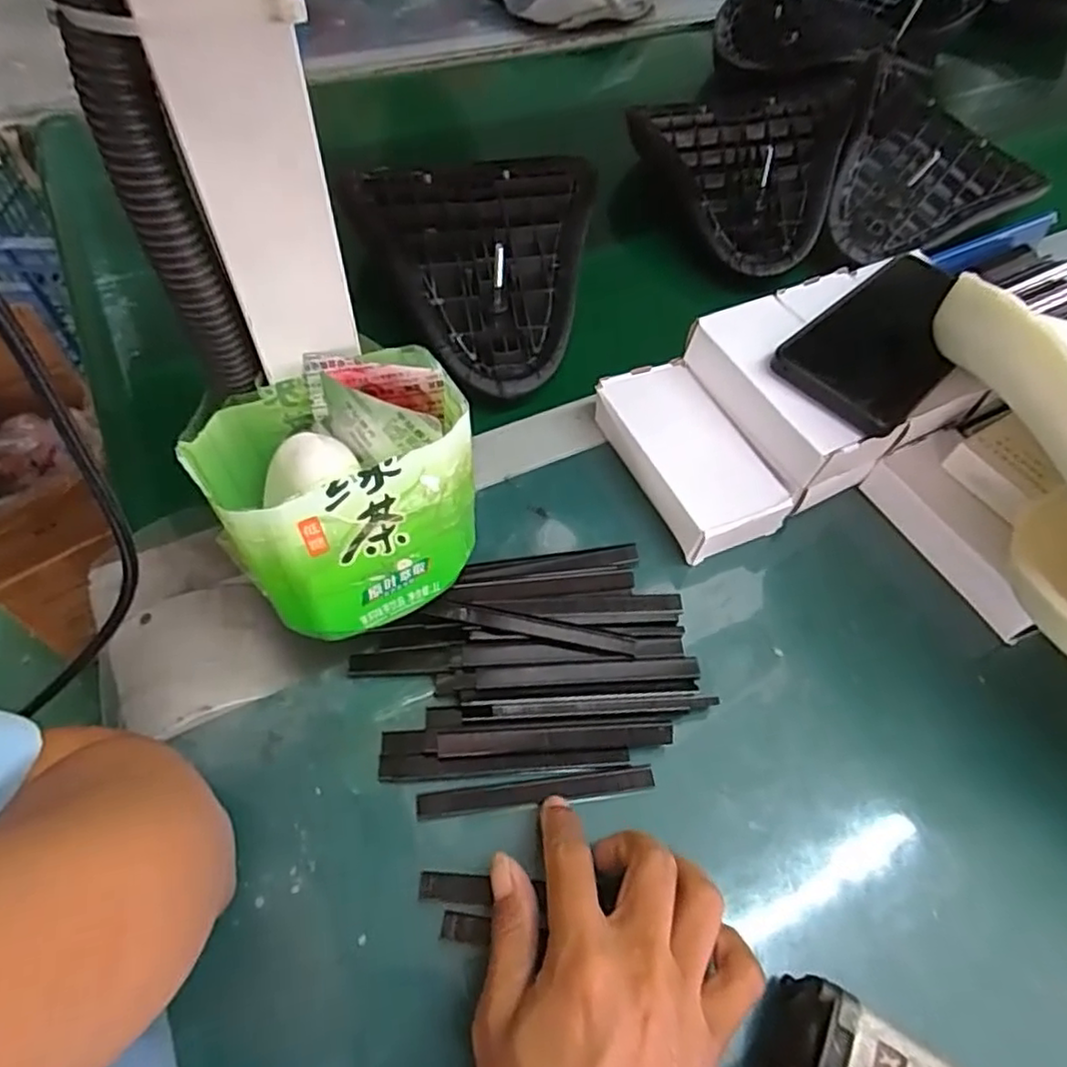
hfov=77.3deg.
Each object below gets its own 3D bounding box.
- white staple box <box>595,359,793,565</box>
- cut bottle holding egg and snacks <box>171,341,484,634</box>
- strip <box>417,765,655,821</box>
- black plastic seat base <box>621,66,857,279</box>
[{"bbox_3d":[0.093,-0.050,0.406,0.067,0.025,0.127,-20,60,-16],"label":"white staple box"},{"bbox_3d":[-0.080,-0.018,0.291,0.110,0.086,0.082,-27,60,-15],"label":"cut bottle holding egg and snacks"},{"bbox_3d":[0.001,0.120,0.310,0.108,0.004,0.011,-5,56,-5],"label":"strip"},{"bbox_3d":[0.168,-0.324,0.589,0.182,0.058,0.242,16,58,12],"label":"black plastic seat base"}]

